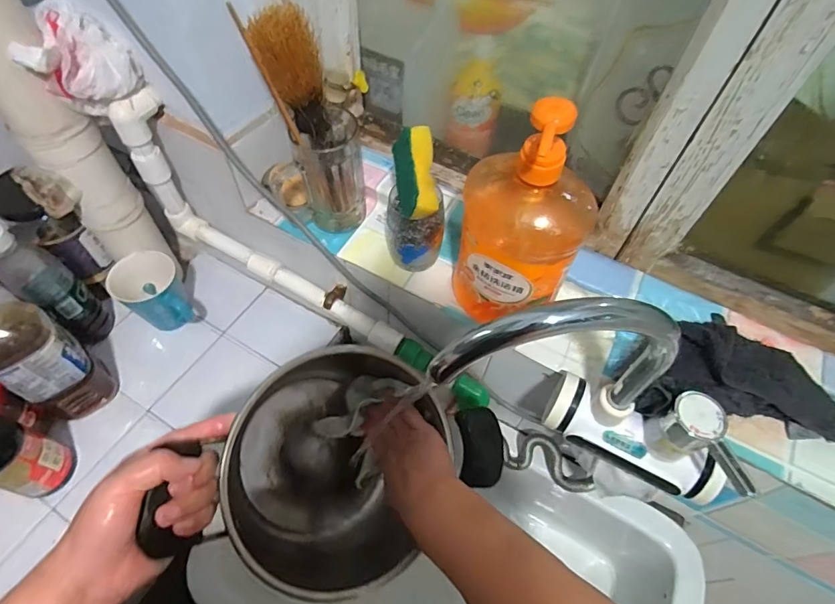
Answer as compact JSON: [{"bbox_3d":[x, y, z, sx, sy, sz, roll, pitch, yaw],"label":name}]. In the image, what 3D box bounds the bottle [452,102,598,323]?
[{"bbox_3d":[0.095,-0.066,0.435,0.113,0.248,0.066,18,57,9],"label":"bottle"}]

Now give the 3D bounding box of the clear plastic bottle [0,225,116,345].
[{"bbox_3d":[-0.496,-0.023,0.626,0.064,0.223,0.070,36,61,19],"label":"clear plastic bottle"}]

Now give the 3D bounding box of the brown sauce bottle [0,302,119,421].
[{"bbox_3d":[-0.463,0.071,0.568,0.072,0.219,0.082,27,59,14],"label":"brown sauce bottle"}]

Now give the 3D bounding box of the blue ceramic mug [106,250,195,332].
[{"bbox_3d":[-0.373,-0.001,0.673,0.101,0.113,0.085,41,63,21],"label":"blue ceramic mug"}]

